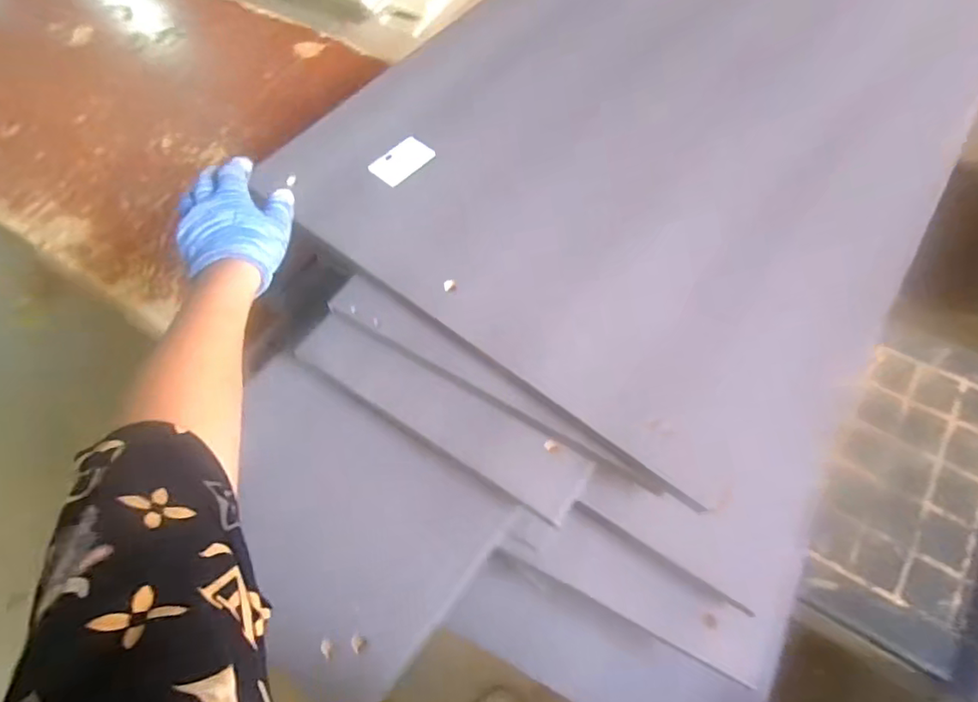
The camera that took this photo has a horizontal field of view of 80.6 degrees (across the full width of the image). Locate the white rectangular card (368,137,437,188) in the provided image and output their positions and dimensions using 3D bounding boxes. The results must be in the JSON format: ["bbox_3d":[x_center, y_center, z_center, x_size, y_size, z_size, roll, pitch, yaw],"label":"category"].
[{"bbox_3d":[-0.090,-0.199,0.603,0.043,0.004,0.063,39,70,23],"label":"white rectangular card"}]

